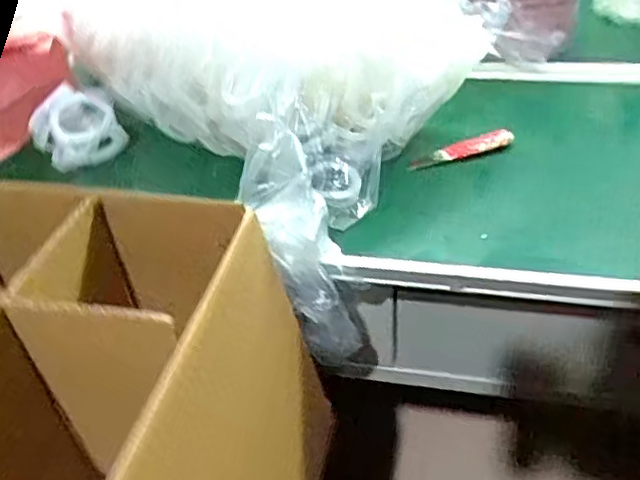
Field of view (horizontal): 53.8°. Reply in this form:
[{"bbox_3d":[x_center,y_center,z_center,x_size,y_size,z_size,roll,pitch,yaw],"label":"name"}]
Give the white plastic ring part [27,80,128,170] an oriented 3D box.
[{"bbox_3d":[-0.240,-0.115,0.628,0.073,0.064,0.073,-3,38,3],"label":"white plastic ring part"}]

